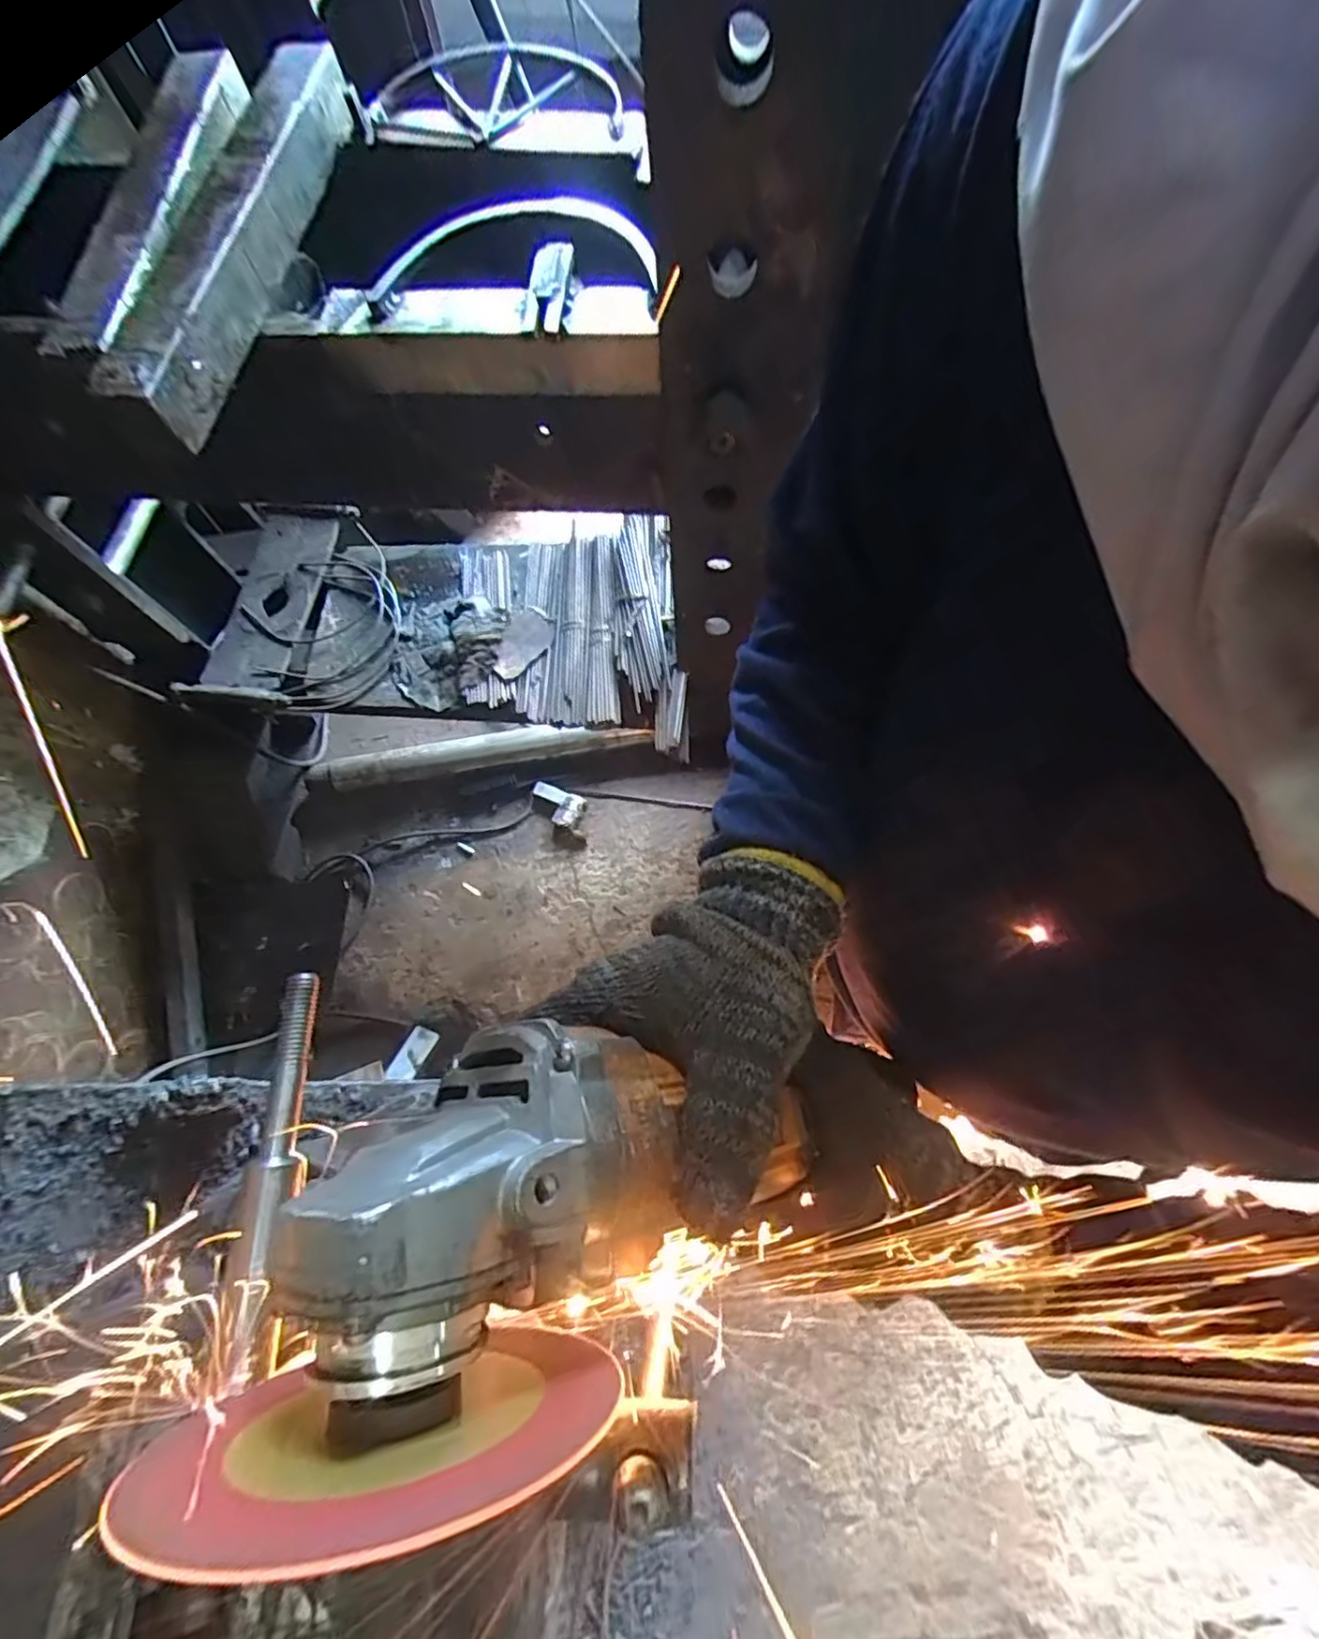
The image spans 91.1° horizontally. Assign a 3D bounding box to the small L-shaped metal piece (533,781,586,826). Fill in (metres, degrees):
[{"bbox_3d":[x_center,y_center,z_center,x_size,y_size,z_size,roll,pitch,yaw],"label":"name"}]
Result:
[{"bbox_3d":[-0.222,-0.030,1.385,0.119,0.021,0.070,20,73,9],"label":"small L-shaped metal piece"}]

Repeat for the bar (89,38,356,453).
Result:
[{"bbox_3d":[-0.334,-0.446,0.500,0.080,0.069,0.341,11,72,6],"label":"bar"}]

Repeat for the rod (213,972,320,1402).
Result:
[{"bbox_3d":[-0.111,0.098,0.187,0.010,0.011,0.104,-3,71,1],"label":"rod"}]

